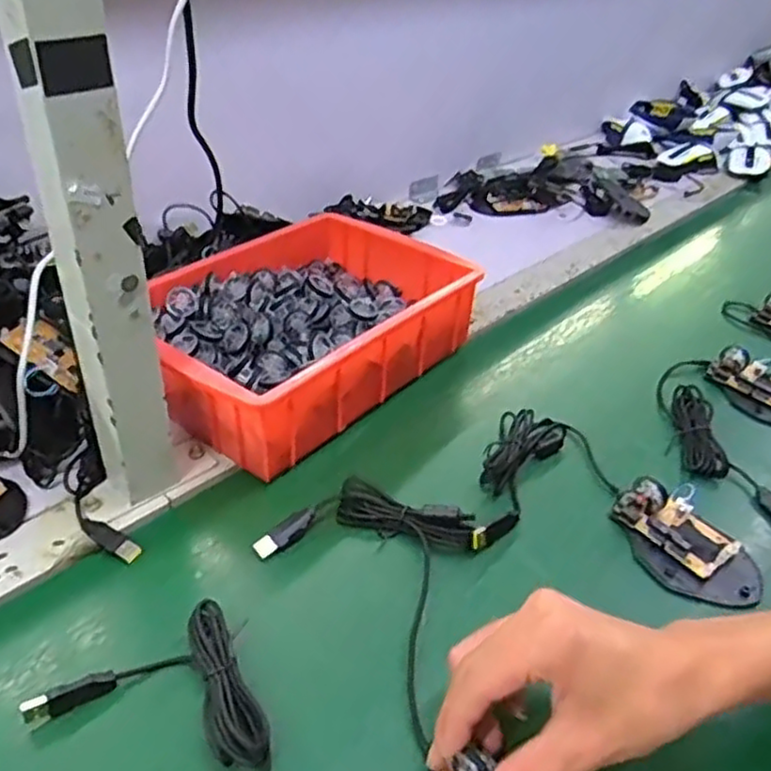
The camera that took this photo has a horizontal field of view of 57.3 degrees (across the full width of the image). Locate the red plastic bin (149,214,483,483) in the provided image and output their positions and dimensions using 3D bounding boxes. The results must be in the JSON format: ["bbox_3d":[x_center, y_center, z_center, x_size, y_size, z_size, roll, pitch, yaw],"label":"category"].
[{"bbox_3d":[-0.088,-0.061,0.636,0.227,0.078,0.282,30,41,28],"label":"red plastic bin"}]

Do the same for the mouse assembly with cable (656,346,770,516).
[{"bbox_3d":[0.301,0.032,0.608,0.133,0.031,0.201,24,39,21],"label":"mouse assembly with cable"}]

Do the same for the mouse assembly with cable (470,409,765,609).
[{"bbox_3d":[0.171,0.079,0.529,0.194,0.034,0.154,12,36,7],"label":"mouse assembly with cable"}]

